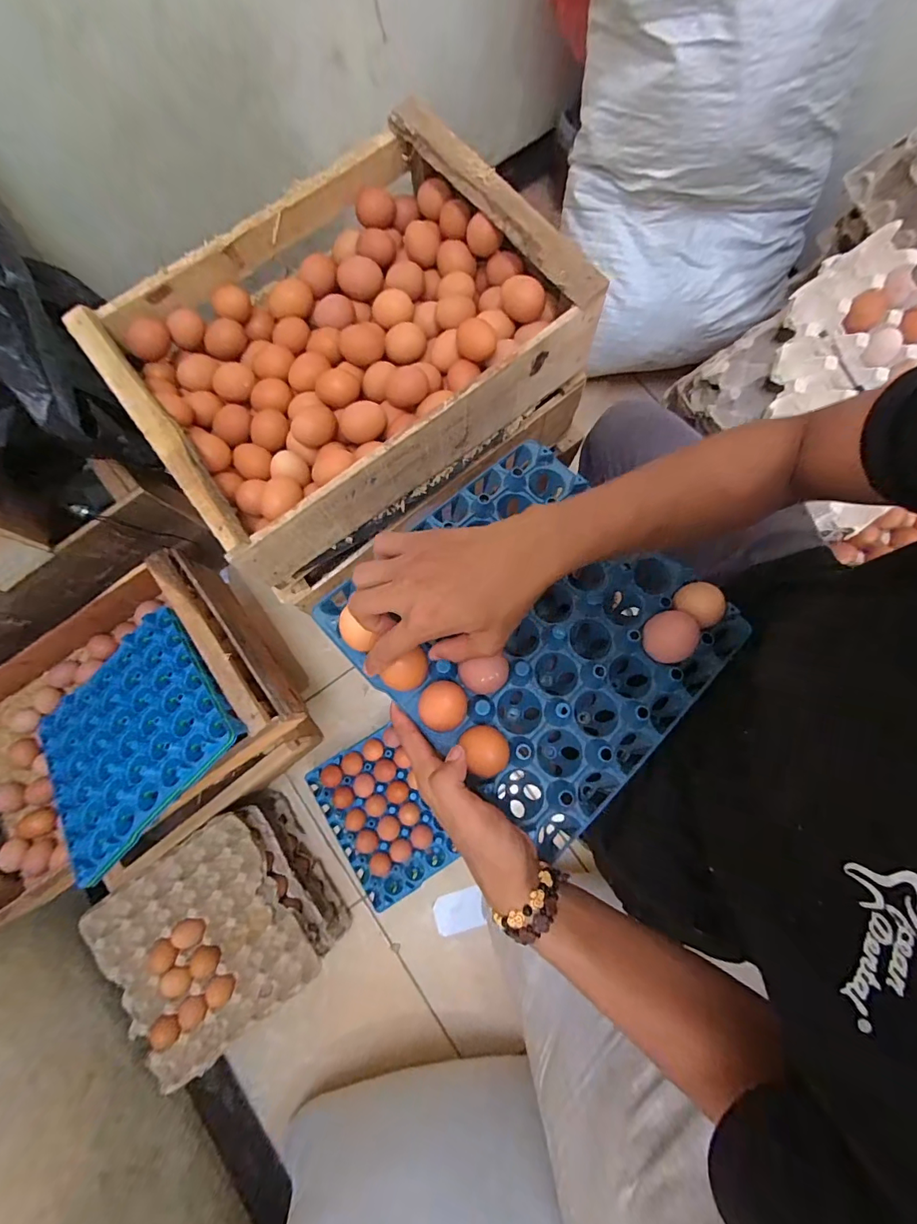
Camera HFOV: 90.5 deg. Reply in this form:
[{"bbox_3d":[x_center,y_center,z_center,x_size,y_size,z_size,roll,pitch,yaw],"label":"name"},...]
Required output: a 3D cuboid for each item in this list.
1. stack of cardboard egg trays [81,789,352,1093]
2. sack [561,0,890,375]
[{"bbox_3d":[-0.420,0.556,0.825,0.293,0.196,0.298,-35,81,-5],"label":"stack of cardboard egg trays"},{"bbox_3d":[0.386,-0.854,0.707,0.421,0.808,0.377,-35,55,-5],"label":"sack"}]

